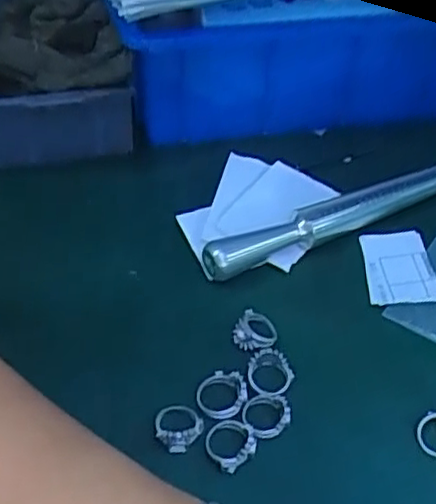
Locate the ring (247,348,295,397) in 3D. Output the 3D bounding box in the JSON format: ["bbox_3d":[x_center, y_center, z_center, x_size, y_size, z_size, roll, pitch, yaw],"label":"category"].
[{"bbox_3d":[0.026,0.057,0.324,0.022,0.004,0.024,2,47,-2],"label":"ring"}]

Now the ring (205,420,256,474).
[{"bbox_3d":[0.005,0.084,0.299,0.021,0.007,0.021,2,47,-2],"label":"ring"}]

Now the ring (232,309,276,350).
[{"bbox_3d":[0.020,0.040,0.339,0.021,0.006,0.023,2,47,-2],"label":"ring"}]

